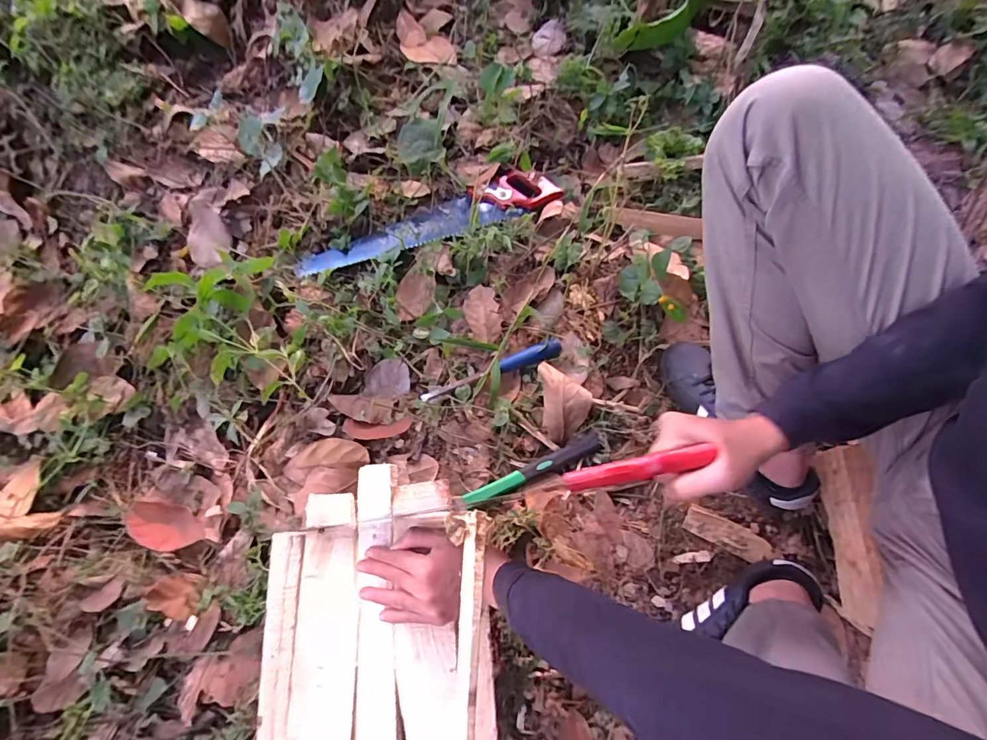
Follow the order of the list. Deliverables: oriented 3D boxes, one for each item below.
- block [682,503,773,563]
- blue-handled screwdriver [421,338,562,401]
[{"bbox_3d":[0.332,0.234,0.653,0.115,0.012,0.039,25,74,9],"label":"block"},{"bbox_3d":[0.000,-0.003,0.703,0.229,0.024,0.028,-21,72,-6],"label":"blue-handled screwdriver"}]

